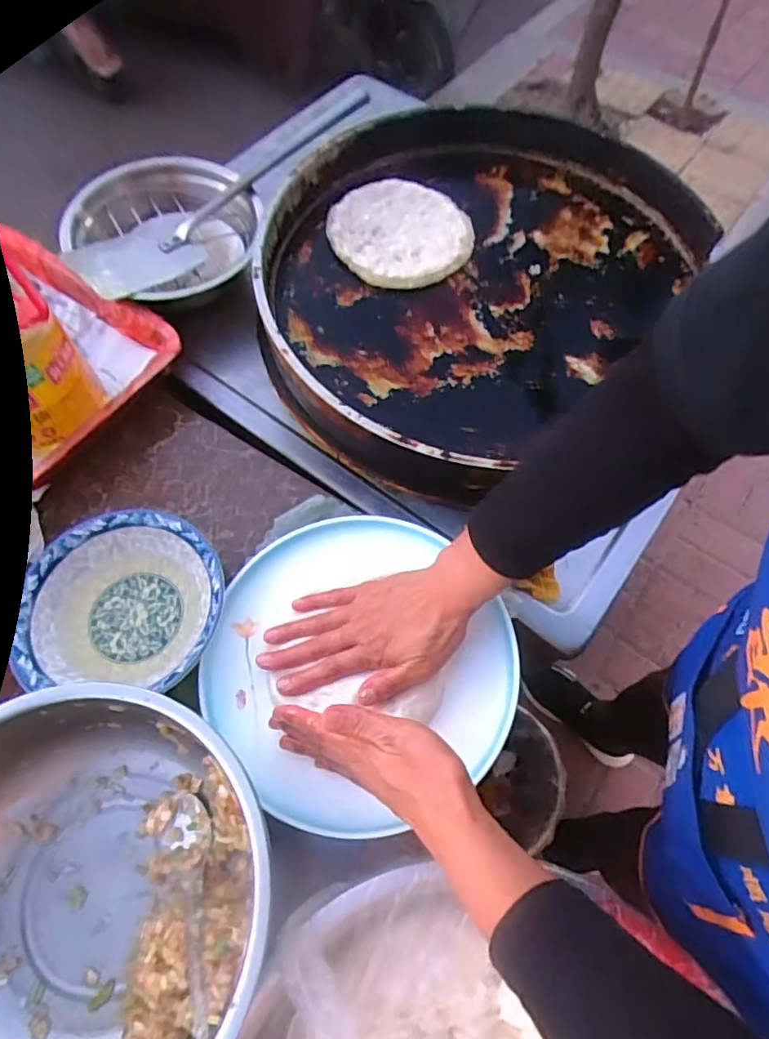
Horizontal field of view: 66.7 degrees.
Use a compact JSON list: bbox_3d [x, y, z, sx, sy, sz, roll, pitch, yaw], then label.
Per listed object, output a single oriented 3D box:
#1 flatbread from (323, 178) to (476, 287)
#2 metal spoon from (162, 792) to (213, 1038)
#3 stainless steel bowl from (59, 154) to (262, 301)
[{"bbox_3d":[0.022,-0.363,0.728,0.168,0.017,0.168,1,65,-2],"label":"flatbread"},{"bbox_3d":[-0.132,0.261,0.397,0.035,0.023,0.151,-17,34,-11],"label":"metal spoon"},{"bbox_3d":[-0.243,-0.348,0.687,0.191,0.056,0.207,1,65,-2],"label":"stainless steel bowl"}]

